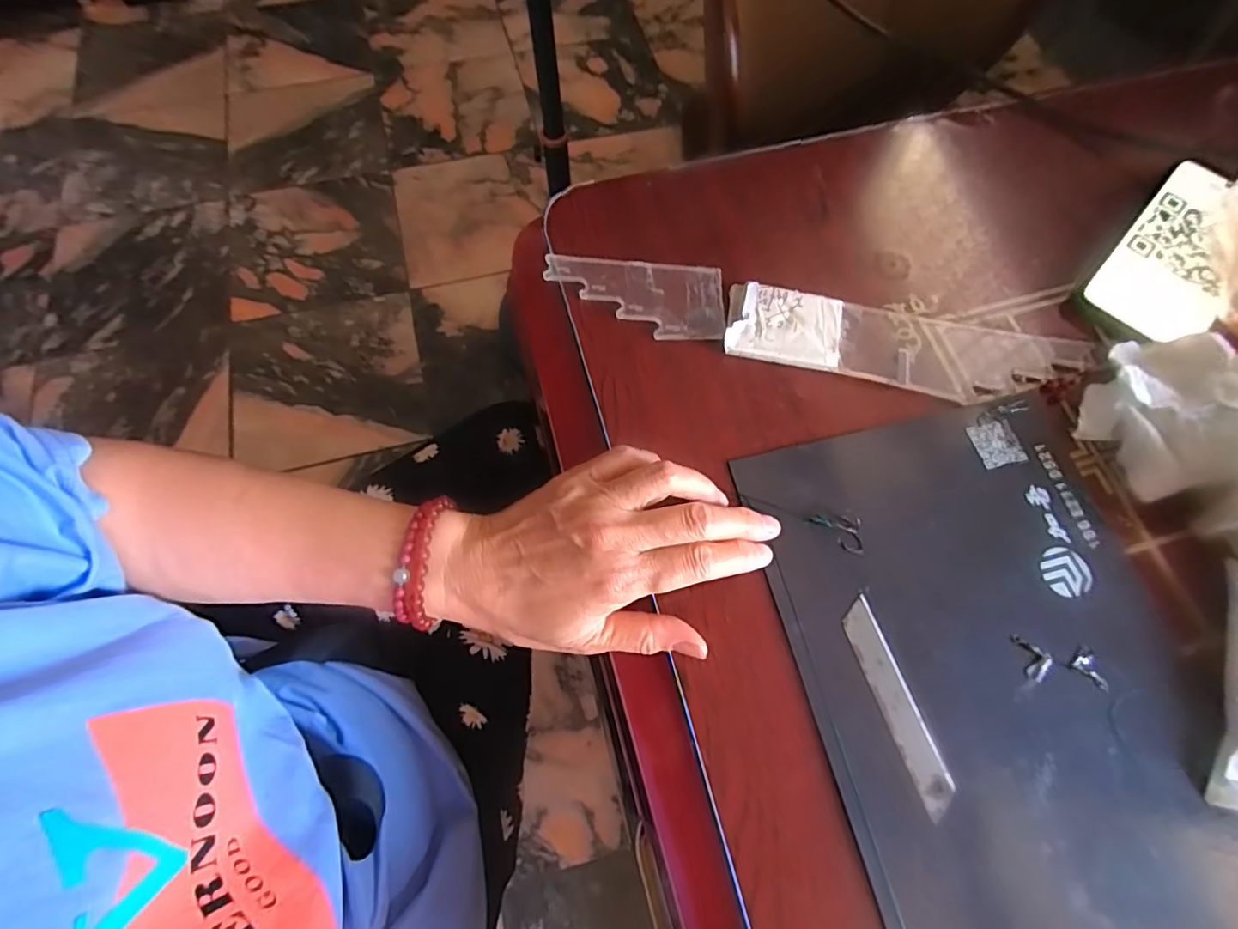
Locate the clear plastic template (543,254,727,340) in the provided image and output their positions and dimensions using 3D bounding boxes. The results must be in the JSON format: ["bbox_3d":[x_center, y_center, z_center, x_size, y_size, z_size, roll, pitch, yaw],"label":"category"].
[{"bbox_3d":[0.010,-0.114,0.374,0.122,0.006,0.058,6,69,0],"label":"clear plastic template"}]

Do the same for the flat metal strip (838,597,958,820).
[{"bbox_3d":[0.144,0.122,0.284,0.019,0.004,0.102,-16,71,-8],"label":"flat metal strip"}]

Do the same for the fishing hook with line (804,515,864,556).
[{"bbox_3d":[0.125,0.040,0.314,0.031,0.005,0.022,0,69,-2],"label":"fishing hook with line"}]

